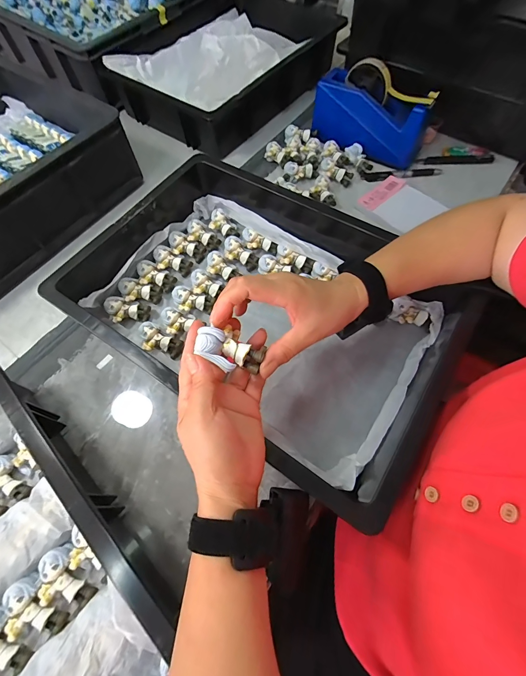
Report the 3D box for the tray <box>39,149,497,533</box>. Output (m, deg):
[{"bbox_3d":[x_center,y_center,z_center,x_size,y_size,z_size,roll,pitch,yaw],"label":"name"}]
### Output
[{"bbox_3d":[-0.002,-0.061,0.414,0.498,0.102,0.332,31,68,16],"label":"tray"}]

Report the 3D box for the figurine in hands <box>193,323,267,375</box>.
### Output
[{"bbox_3d":[-0.027,0.009,0.272,0.056,0.021,0.039,27,67,10],"label":"figurine in hands"}]

